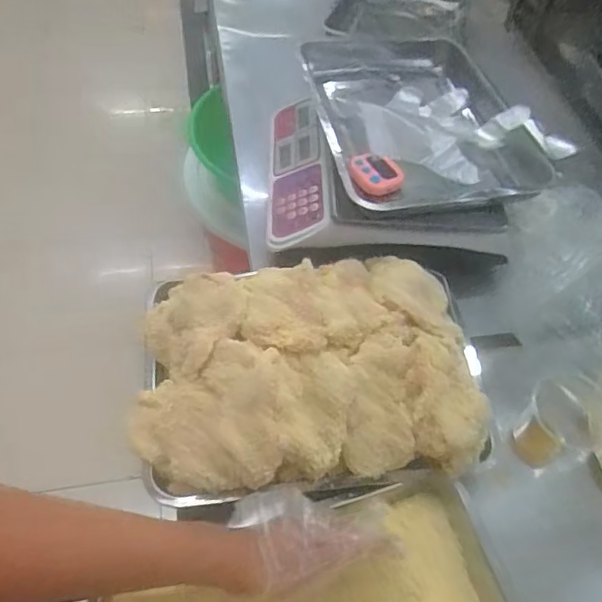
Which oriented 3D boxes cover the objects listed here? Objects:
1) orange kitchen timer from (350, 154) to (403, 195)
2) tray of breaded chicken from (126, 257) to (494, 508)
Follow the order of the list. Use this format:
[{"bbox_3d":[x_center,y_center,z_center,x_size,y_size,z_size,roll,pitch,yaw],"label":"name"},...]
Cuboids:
[{"bbox_3d":[0.100,-0.170,0.754,0.058,0.017,0.066,-21,61,-18],"label":"orange kitchen timer"},{"bbox_3d":[0.006,0.070,0.617,0.356,0.094,0.245,-4,57,-8],"label":"tray of breaded chicken"}]

